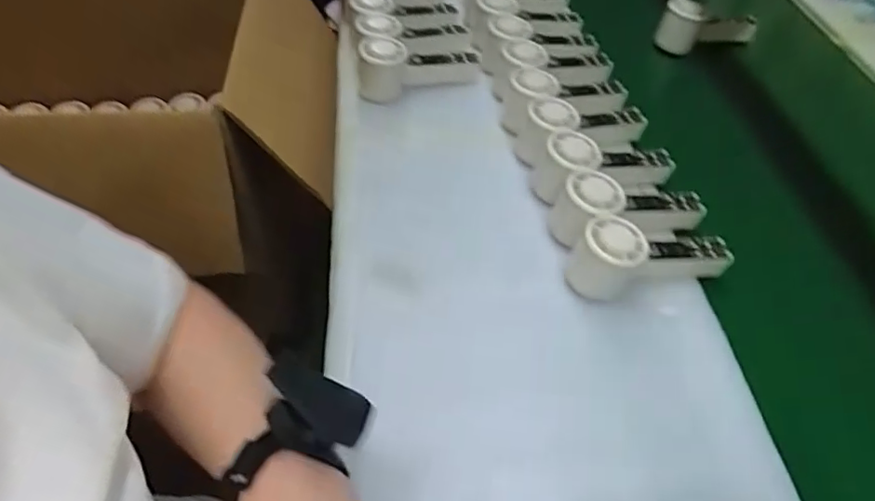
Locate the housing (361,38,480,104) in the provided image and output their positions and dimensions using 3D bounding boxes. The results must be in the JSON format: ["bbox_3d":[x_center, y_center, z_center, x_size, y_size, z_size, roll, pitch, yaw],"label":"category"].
[{"bbox_3d":[-0.016,-0.224,0.696,0.159,0.054,0.063,-15,53,-15],"label":"housing"}]

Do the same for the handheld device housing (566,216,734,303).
[{"bbox_3d":[0.198,-0.001,0.517,0.147,0.057,0.051,-10,52,-12],"label":"handheld device housing"}]

